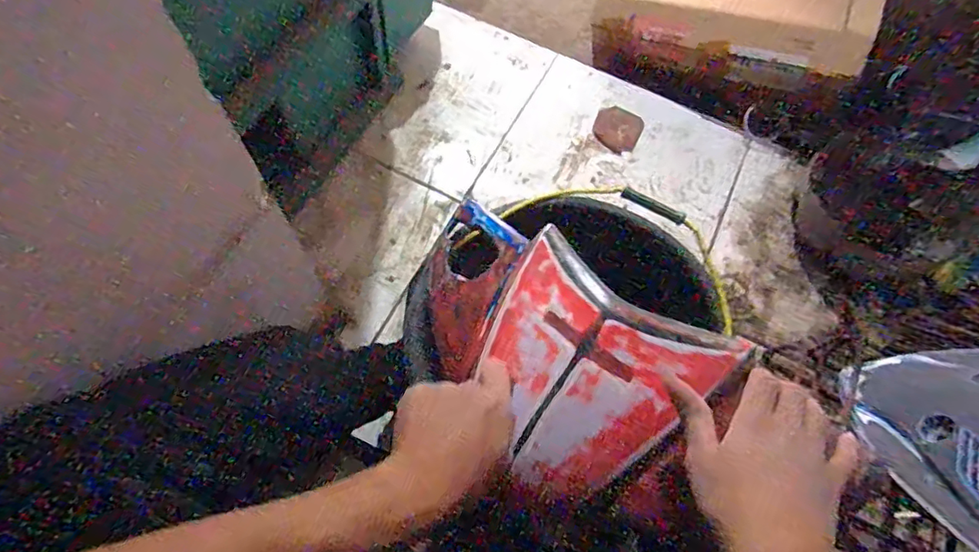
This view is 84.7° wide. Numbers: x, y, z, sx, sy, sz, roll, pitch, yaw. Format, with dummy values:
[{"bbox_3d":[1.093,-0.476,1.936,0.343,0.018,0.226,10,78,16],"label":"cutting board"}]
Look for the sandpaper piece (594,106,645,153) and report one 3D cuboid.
[{"bbox_3d":[0.231,-0.266,0.973,0.083,0.004,0.092,25,67,10],"label":"sandpaper piece"}]

